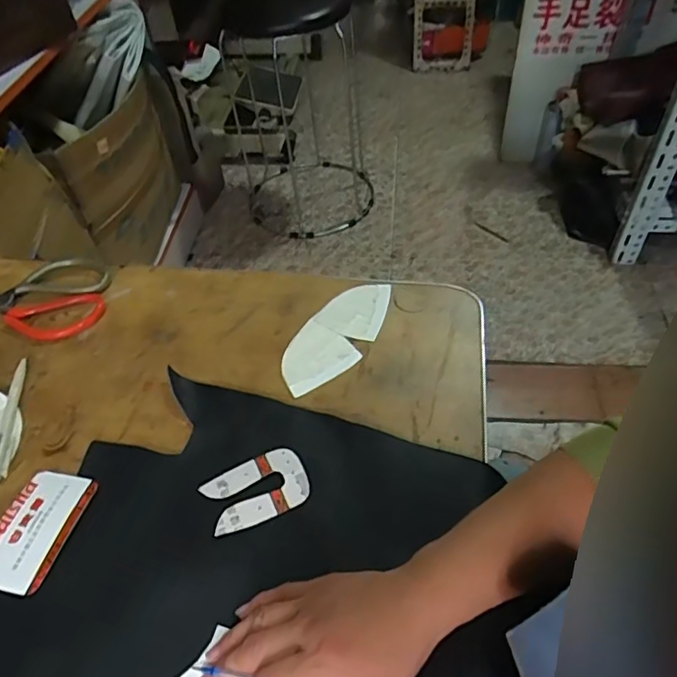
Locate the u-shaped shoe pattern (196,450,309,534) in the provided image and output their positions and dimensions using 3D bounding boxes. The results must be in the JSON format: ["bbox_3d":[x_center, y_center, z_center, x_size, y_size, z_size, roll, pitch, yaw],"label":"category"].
[{"bbox_3d":[-0.065,0.121,0.438,0.080,0.004,0.052,-23,51,-15],"label":"u-shaped shoe pattern"}]

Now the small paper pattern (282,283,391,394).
[{"bbox_3d":[0.000,-0.006,0.546,0.066,0.008,0.155,25,56,23],"label":"small paper pattern"}]

